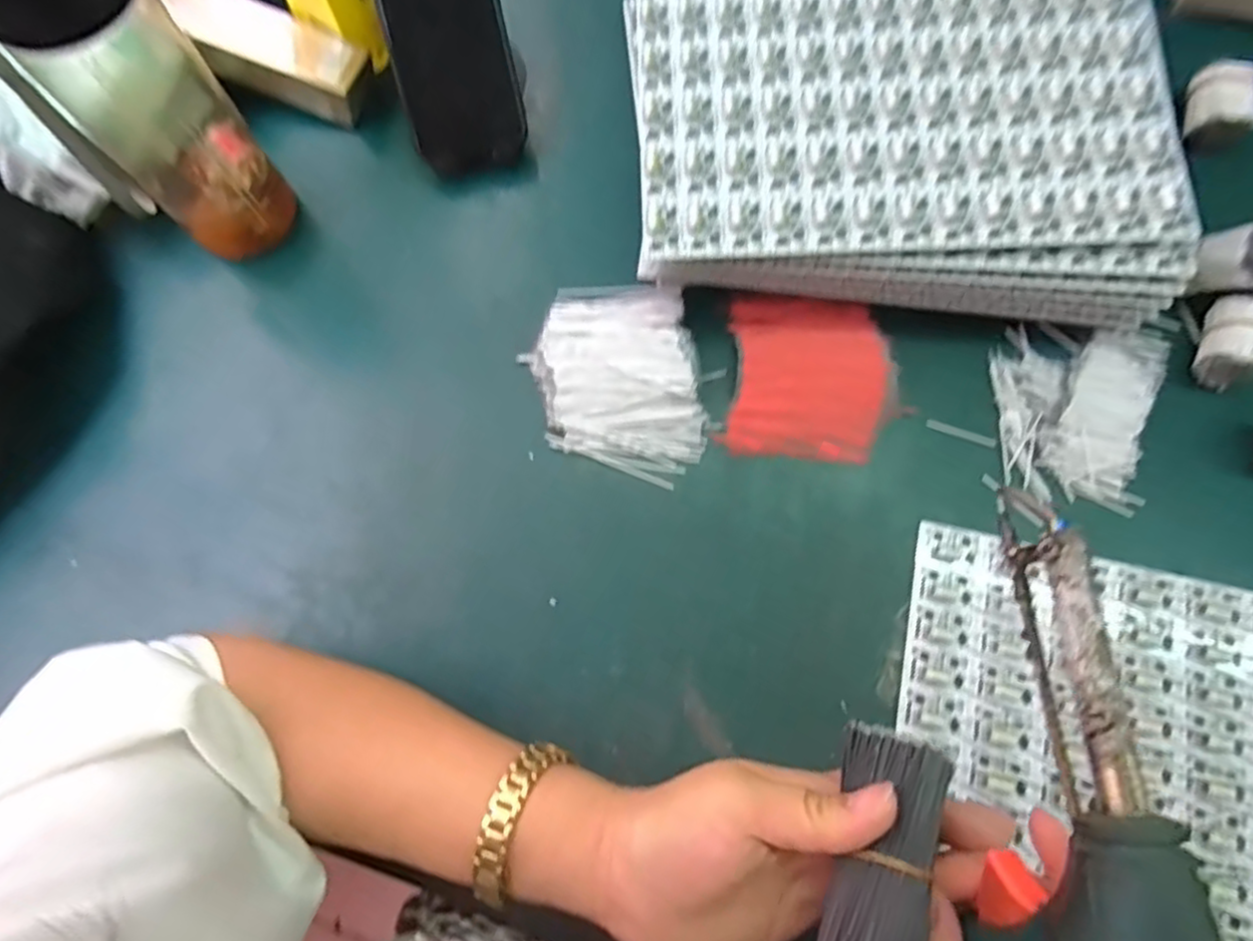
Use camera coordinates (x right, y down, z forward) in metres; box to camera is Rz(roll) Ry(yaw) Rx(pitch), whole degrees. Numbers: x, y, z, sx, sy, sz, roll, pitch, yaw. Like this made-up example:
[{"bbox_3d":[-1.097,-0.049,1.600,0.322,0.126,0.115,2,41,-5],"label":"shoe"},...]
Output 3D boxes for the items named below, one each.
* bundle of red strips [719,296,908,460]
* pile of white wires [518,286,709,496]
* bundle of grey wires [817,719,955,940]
[{"bbox_3d":[0.110,-0.057,0.410,0.096,0.013,0.102,3,72,4],"label":"bundle of red strips"},{"bbox_3d":[-0.006,-0.057,0.410,0.095,0.021,0.130,-13,72,-2],"label":"pile of white wires"},{"bbox_3d":[0.087,0.136,0.235,0.037,0.018,0.086,20,65,9],"label":"bundle of grey wires"}]

